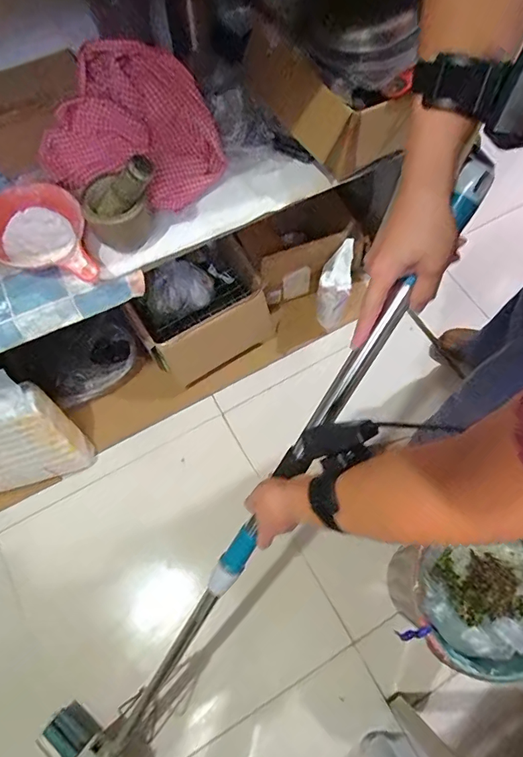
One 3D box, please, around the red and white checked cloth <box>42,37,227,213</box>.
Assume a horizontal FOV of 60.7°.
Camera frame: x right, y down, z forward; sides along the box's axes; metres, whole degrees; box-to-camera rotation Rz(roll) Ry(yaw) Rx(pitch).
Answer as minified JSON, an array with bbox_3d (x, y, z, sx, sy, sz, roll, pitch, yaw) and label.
[{"bbox_3d":[-0.220,-0.465,0.817,0.282,0.149,0.253,18,69,7],"label":"red and white checked cloth"}]

